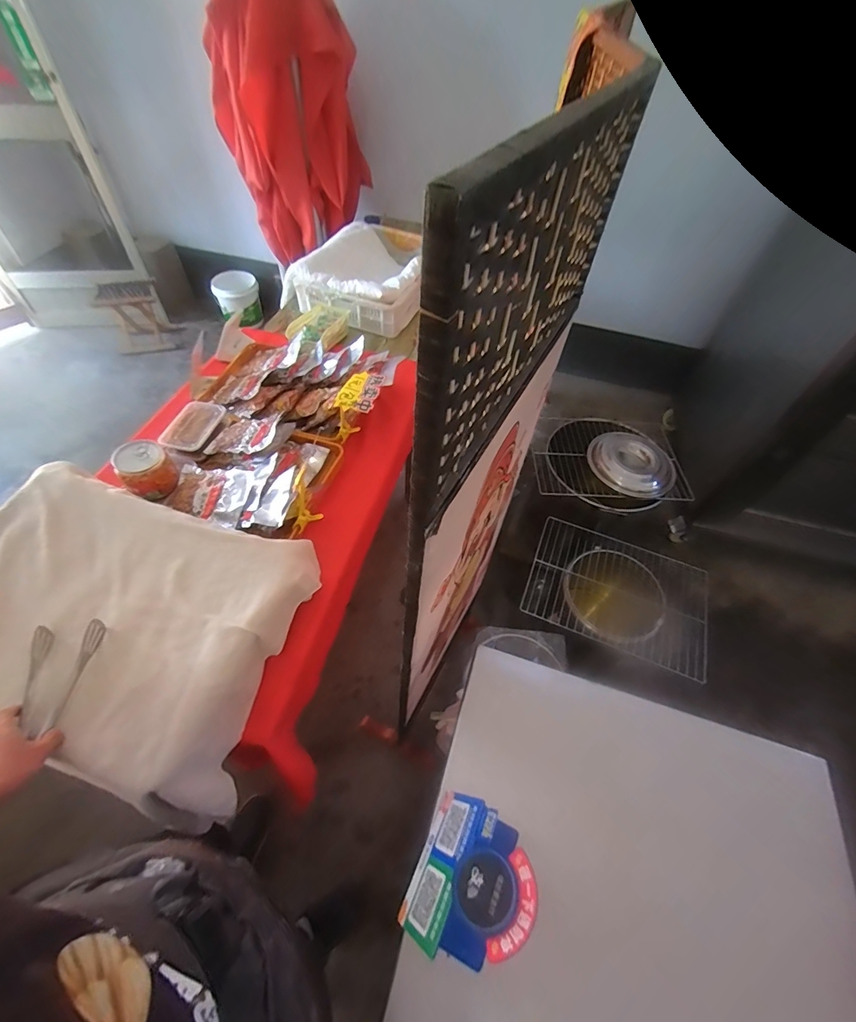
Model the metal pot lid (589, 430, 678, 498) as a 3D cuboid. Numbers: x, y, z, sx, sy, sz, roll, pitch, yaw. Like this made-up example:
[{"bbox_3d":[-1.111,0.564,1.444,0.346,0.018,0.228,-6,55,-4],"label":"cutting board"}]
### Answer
[{"bbox_3d":[0.768,-0.189,1.568,0.291,0.066,0.295,2,55,-3],"label":"metal pot lid"}]

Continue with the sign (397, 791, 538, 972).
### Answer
[{"bbox_3d":[0.049,0.469,0.537,0.121,0.179,0.166,26,58,13],"label":"sign"}]

